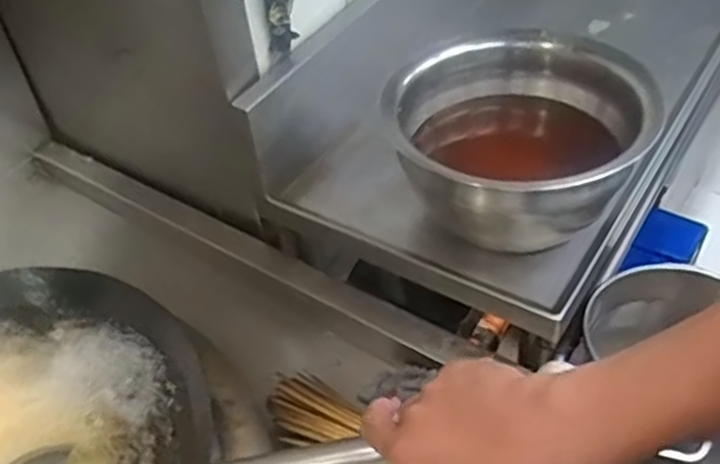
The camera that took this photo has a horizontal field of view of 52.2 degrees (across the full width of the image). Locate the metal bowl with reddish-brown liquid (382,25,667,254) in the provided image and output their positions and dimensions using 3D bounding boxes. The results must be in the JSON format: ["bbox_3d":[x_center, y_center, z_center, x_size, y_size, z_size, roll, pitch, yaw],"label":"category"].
[{"bbox_3d":[0.177,-0.081,0.832,0.256,0.188,0.272,-3,46,3],"label":"metal bowl with reddish-brown liquid"}]

